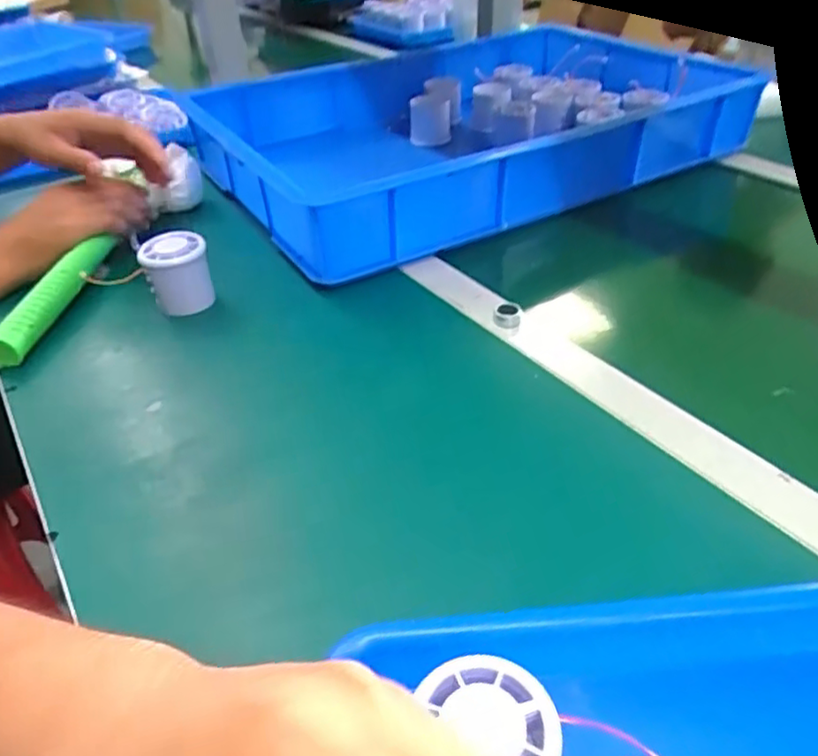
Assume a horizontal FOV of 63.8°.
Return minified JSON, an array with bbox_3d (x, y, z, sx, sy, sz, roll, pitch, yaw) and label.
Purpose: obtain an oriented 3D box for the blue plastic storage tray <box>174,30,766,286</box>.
[{"bbox_3d":[0.058,-0.302,0.784,0.574,0.138,0.448,-25,43,-24],"label":"blue plastic storage tray"}]

